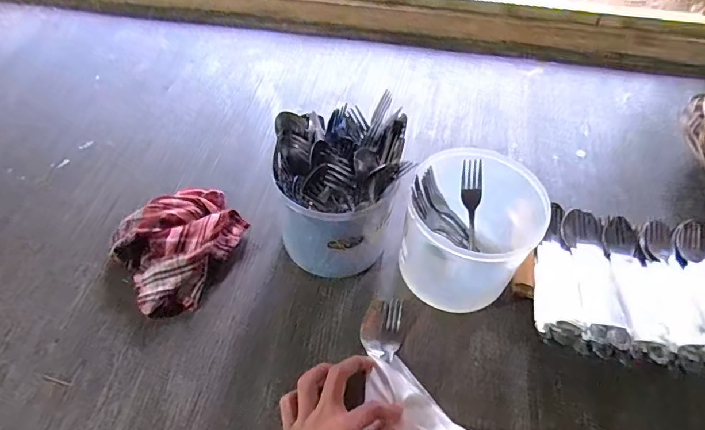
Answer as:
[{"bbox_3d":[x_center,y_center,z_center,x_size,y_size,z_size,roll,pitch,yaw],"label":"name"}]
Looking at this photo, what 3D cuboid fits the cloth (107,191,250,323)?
[{"bbox_3d":[-0.209,0.036,0.565,0.150,0.050,0.137,-37,62,-25],"label":"cloth"}]

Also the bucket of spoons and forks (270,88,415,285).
[{"bbox_3d":[-0.012,-0.024,0.527,0.140,0.187,0.126,-7,54,-7],"label":"bucket of spoons and forks"}]

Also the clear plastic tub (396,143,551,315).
[{"bbox_3d":[0.130,0.022,0.525,0.139,0.144,0.128,1,53,-1],"label":"clear plastic tub"}]

